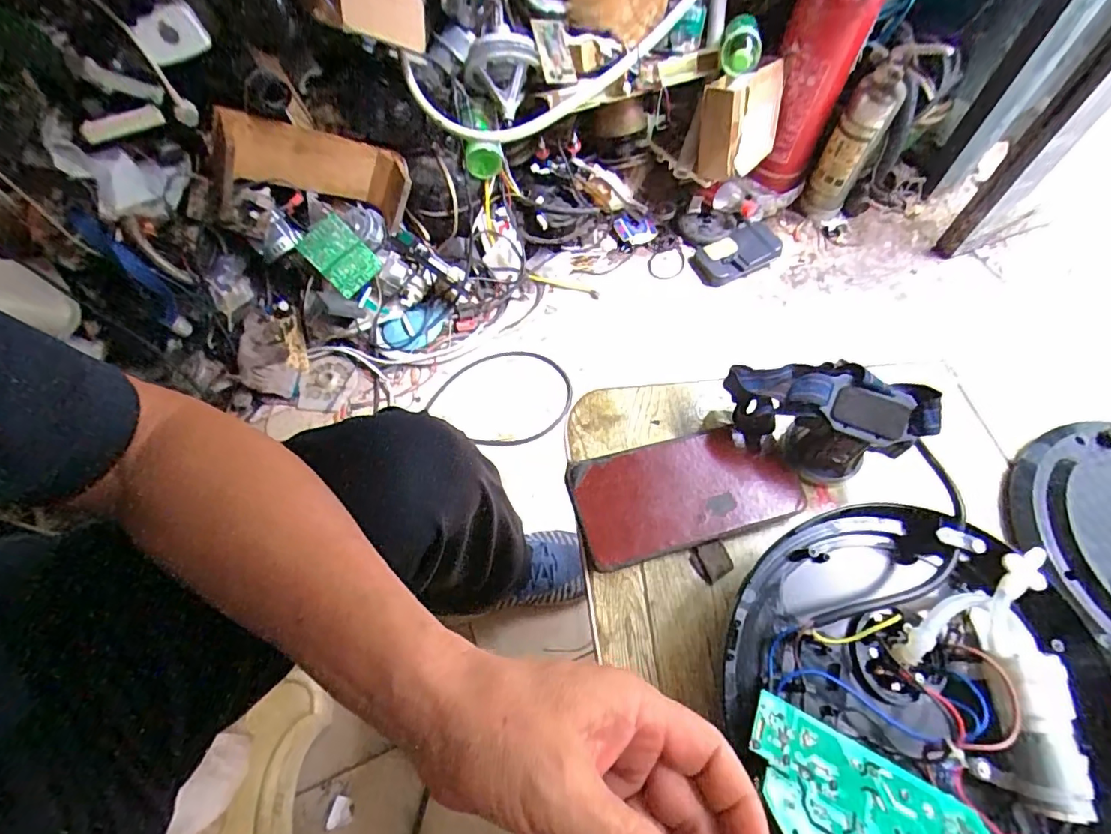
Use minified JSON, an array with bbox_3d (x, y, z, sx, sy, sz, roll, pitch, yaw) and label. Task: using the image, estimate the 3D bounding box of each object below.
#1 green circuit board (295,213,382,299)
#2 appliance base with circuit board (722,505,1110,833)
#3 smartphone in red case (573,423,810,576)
[{"bbox_3d":[-0.384,-0.287,0.936,0.089,0.019,0.122,-47,110,-8],"label":"green circuit board"},{"bbox_3d":[0.198,0.162,0.303,0.193,0.057,0.210,0,61,0],"label":"appliance base with circuit board"},{"bbox_3d":[0.095,0.054,0.388,0.163,0.019,0.080,-14,62,-7],"label":"smartphone in red case"}]

